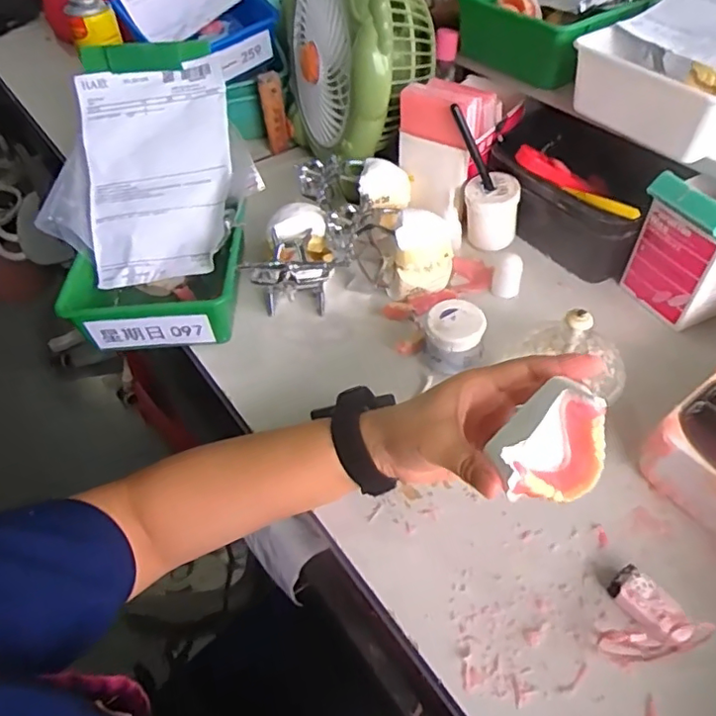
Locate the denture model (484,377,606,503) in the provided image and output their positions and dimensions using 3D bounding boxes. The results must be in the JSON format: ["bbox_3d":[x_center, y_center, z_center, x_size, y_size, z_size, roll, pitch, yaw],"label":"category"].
[{"bbox_3d":[0.113,0.051,0.330,0.071,0.050,0.034,-46,27,3],"label":"denture model"}]

